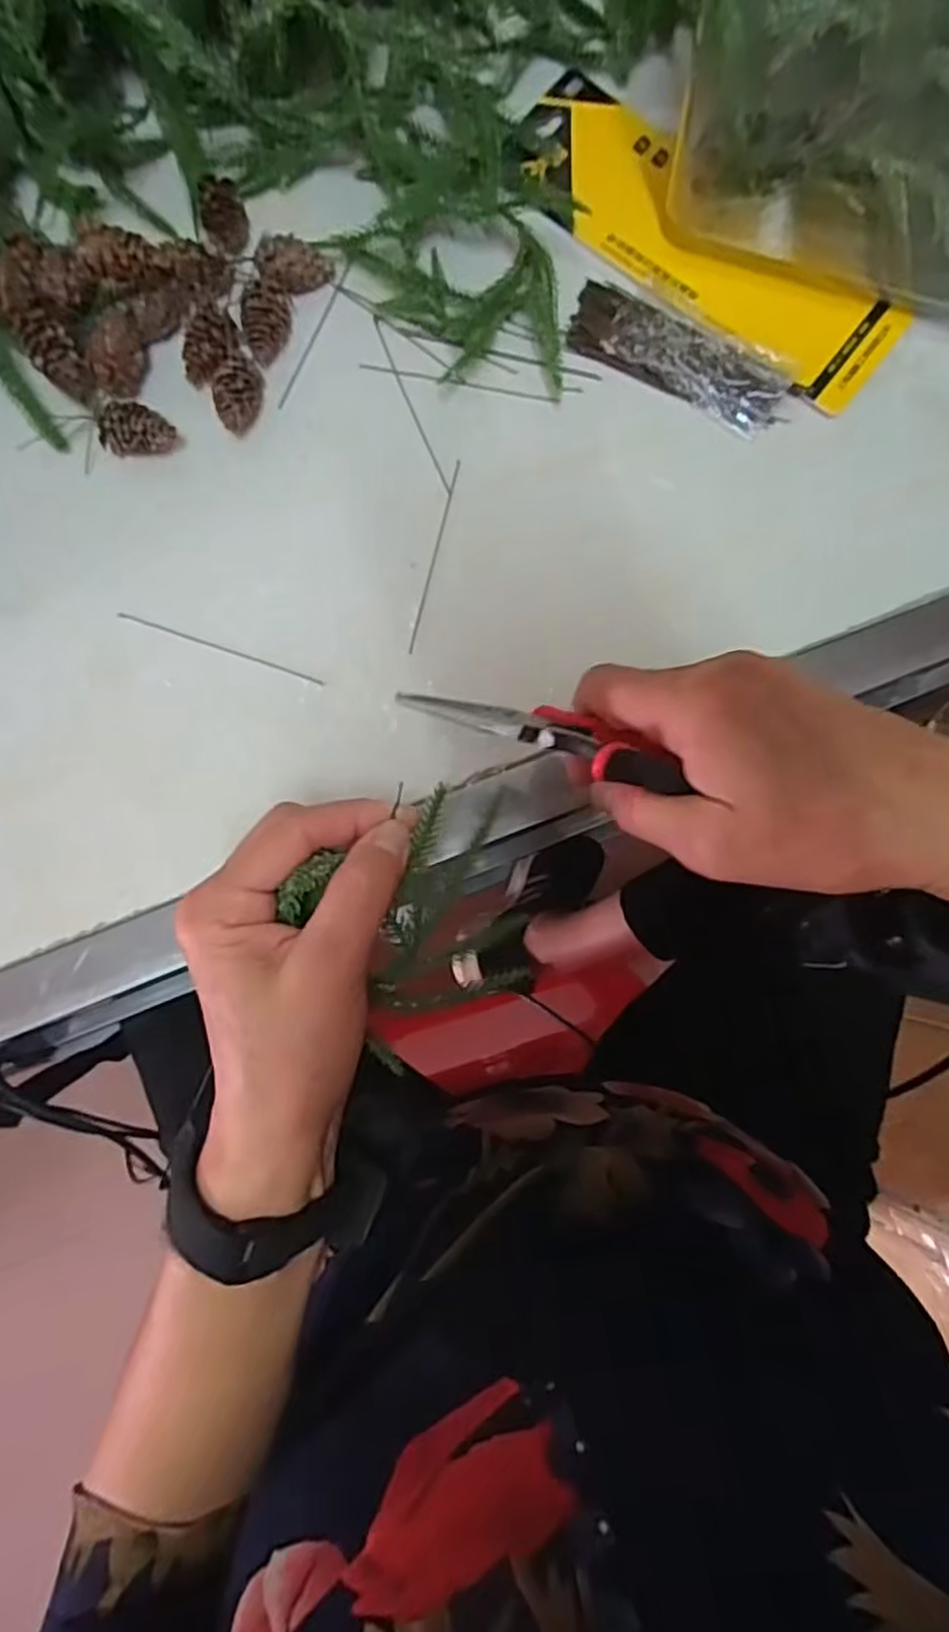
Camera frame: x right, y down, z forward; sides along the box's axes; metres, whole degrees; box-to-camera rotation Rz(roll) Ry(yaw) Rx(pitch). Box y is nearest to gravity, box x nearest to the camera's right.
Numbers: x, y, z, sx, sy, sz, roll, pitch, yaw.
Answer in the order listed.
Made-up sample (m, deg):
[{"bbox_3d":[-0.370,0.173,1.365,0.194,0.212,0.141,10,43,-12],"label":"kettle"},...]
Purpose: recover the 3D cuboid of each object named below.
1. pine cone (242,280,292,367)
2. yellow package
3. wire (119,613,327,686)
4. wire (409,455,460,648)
[{"bbox_3d":[-0.100,-0.235,0.363,0.019,0.020,0.034,5,83,-2],"label":"pine cone"},{"bbox_3d":[0.113,-0.289,0.381,0.216,0.016,0.077,39,83,2],"label":"yellow package"},{"bbox_3d":[-0.118,-0.079,0.356,0.101,0.004,0.004,19,83,0],"label":"wire"},{"bbox_3d":[-0.019,-0.125,0.362,0.004,0.004,0.099,13,83,-1],"label":"wire"}]

